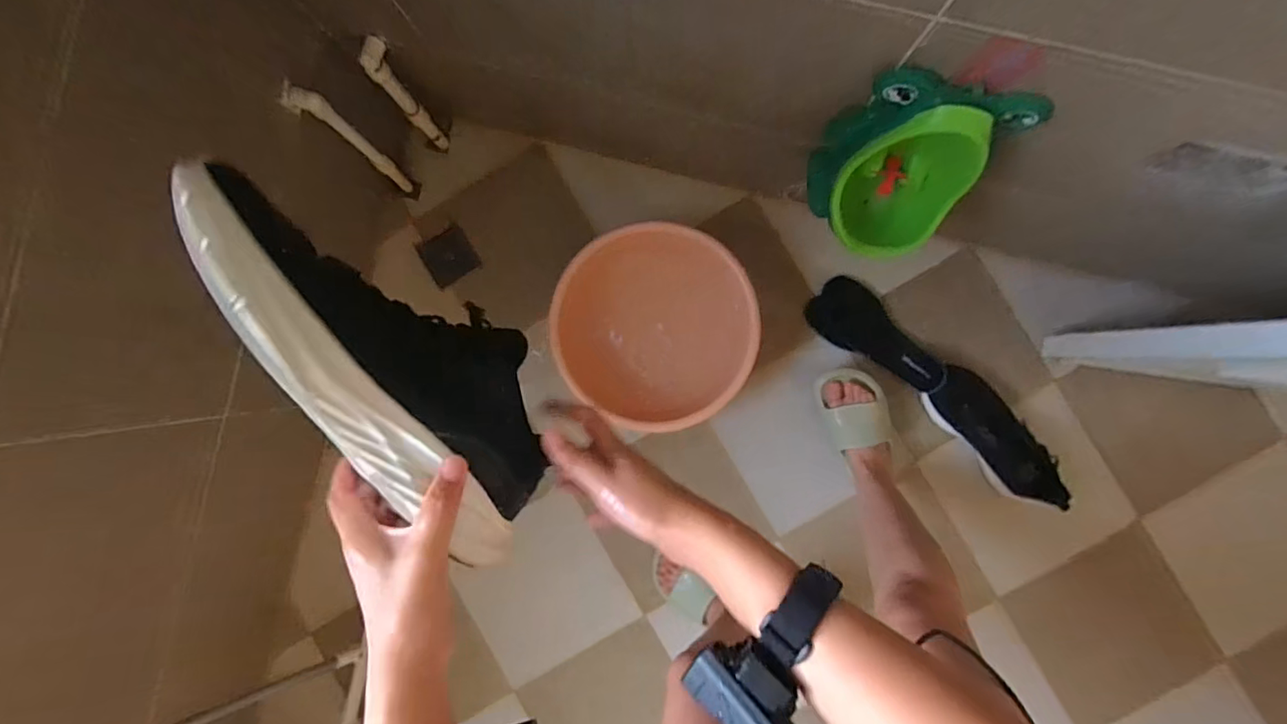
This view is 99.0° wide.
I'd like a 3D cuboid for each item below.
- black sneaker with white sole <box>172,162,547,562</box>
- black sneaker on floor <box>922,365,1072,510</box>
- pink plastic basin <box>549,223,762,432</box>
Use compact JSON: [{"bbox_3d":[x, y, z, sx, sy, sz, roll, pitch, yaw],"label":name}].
[{"bbox_3d":[-0.150,-0.006,0.336,0.100,0.089,0.261,-39,111,2],"label":"black sneaker with white sole"},{"bbox_3d":[0.650,0.137,1.013,0.118,0.077,0.298,-40,89,2],"label":"black sneaker on floor"},{"bbox_3d":[0.022,-0.060,0.990,0.335,0.155,0.327,0,91,3],"label":"pink plastic basin"}]

